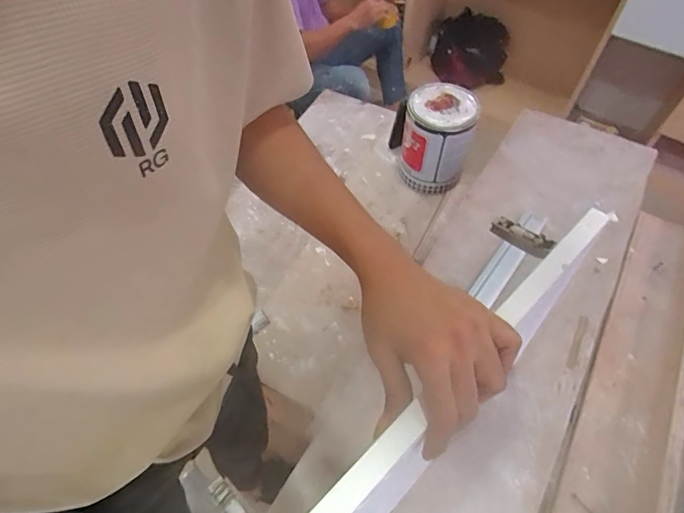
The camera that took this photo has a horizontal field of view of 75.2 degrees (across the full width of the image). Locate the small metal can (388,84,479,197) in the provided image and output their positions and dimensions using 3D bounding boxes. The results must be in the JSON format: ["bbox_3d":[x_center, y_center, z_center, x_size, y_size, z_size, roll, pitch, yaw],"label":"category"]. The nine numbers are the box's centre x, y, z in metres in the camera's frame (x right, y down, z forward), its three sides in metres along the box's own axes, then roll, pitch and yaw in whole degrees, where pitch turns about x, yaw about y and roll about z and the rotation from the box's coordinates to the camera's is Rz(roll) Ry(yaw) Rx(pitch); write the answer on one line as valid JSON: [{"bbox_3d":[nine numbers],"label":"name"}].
[{"bbox_3d":[0.209,-0.283,1.088,0.178,0.231,0.173,1,56,-1],"label":"small metal can"}]

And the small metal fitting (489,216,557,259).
[{"bbox_3d":[0.189,-0.021,0.468,0.017,0.018,0.068,-37,51,-23],"label":"small metal fitting"}]

